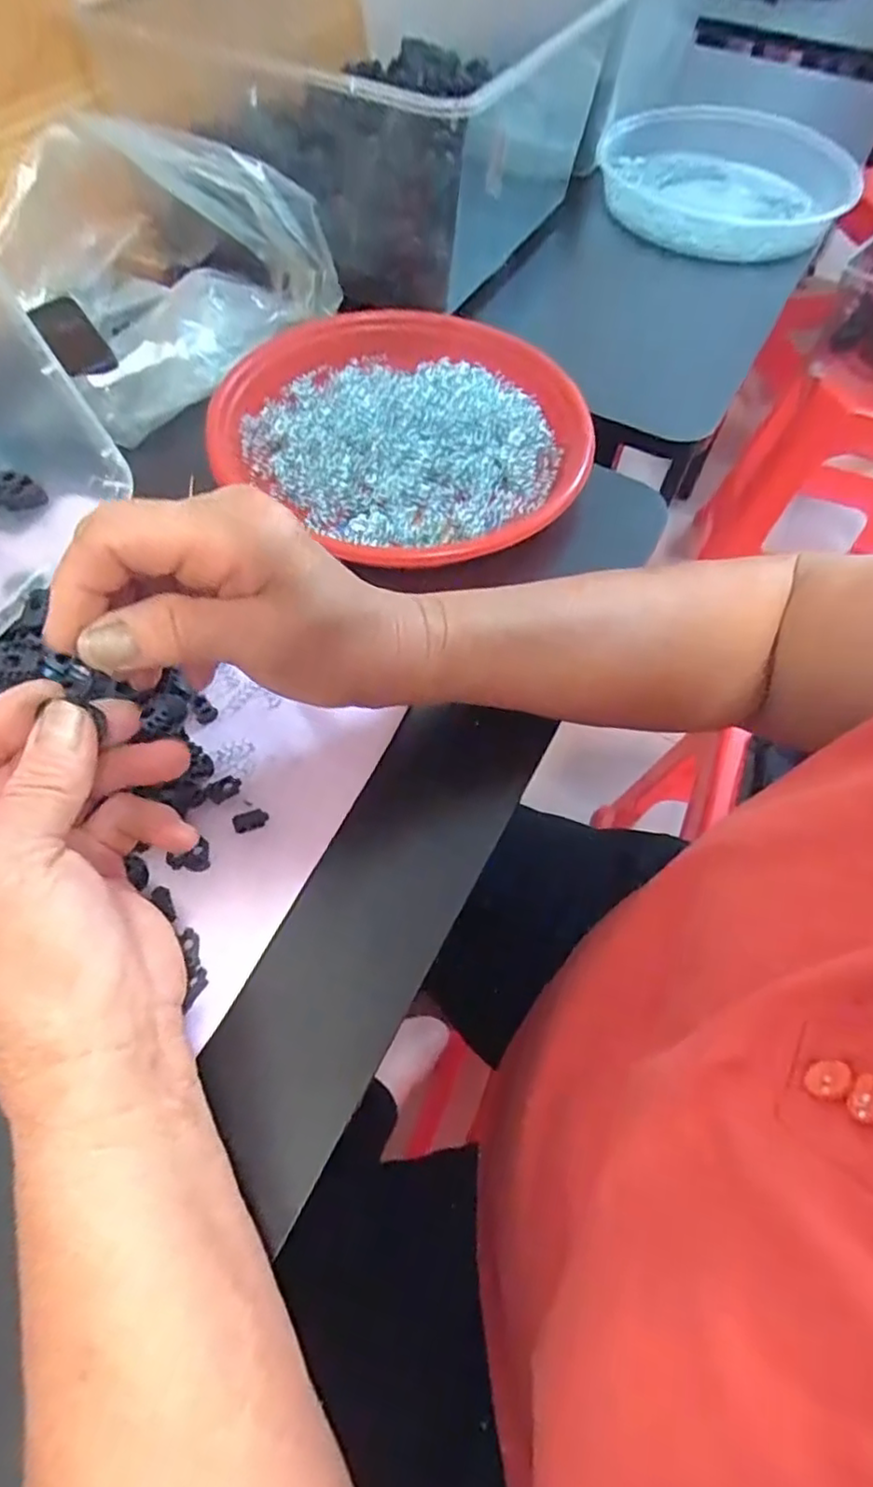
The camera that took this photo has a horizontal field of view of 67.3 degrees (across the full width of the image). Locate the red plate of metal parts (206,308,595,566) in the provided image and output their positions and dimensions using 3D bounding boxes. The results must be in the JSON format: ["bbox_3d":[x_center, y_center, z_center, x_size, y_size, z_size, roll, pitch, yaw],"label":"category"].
[{"bbox_3d":[-0.026,-0.210,0.425,0.239,0.034,0.214,35,65,16],"label":"red plate of metal parts"}]

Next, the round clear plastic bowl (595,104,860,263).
[{"bbox_3d":[0.269,-0.529,0.617,0.226,0.050,0.201,21,62,9],"label":"round clear plastic bowl"}]

